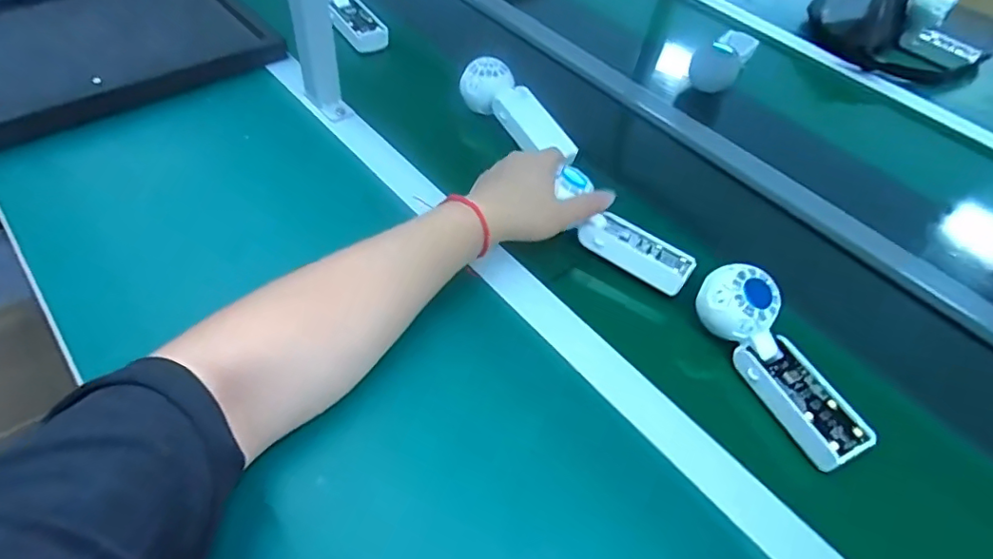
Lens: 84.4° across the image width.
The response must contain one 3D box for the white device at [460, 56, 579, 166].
[{"bbox_3d":[0.027,-0.190,0.618,0.048,0.050,0.159,-33,60,-29],"label":"white device"}]

